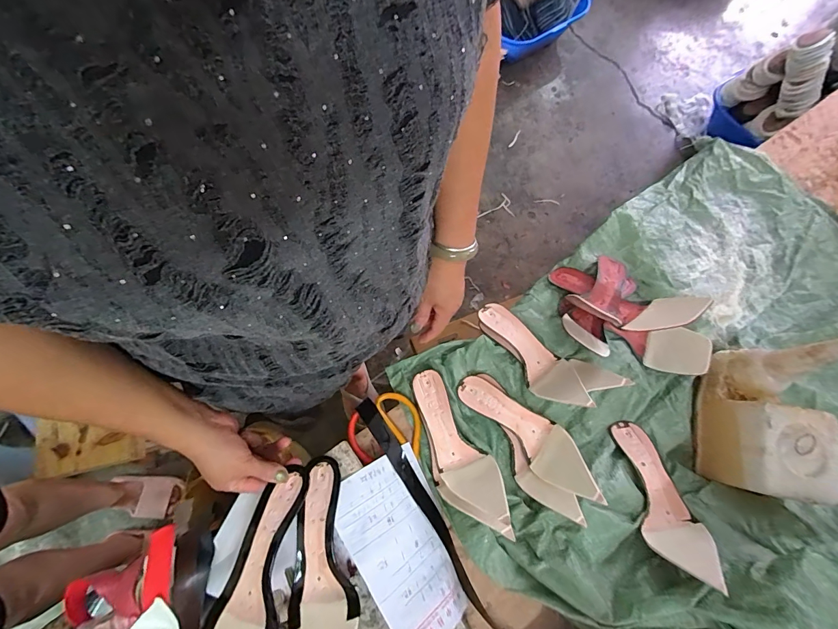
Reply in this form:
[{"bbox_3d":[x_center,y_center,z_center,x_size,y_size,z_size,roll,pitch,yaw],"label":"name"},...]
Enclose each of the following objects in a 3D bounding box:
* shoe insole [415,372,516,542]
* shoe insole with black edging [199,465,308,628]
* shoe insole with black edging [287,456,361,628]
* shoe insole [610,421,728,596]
[{"bbox_3d":[0.049,0.186,0.535,0.078,0.066,0.236,-23,57,-11],"label":"shoe insole"},{"bbox_3d":[-0.181,0.286,0.410,0.070,0.059,0.234,9,44,1],"label":"shoe insole with black edging"},{"bbox_3d":[-0.115,0.287,0.443,0.072,0.073,0.236,-9,56,-6],"label":"shoe insole with black edging"},{"bbox_3d":[0.327,0.242,0.502,0.076,0.061,0.235,7,32,0],"label":"shoe insole"}]

